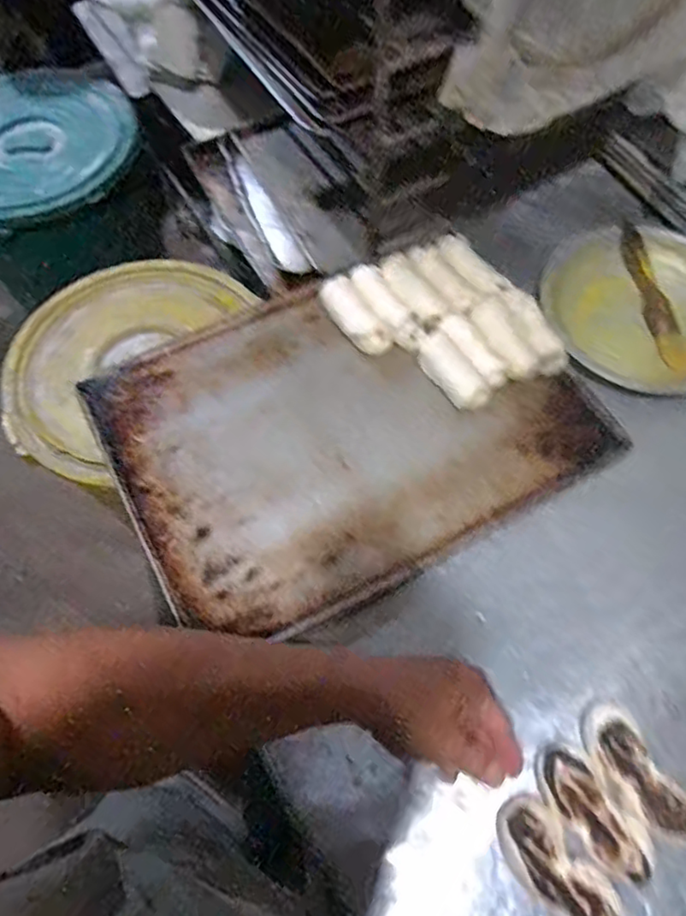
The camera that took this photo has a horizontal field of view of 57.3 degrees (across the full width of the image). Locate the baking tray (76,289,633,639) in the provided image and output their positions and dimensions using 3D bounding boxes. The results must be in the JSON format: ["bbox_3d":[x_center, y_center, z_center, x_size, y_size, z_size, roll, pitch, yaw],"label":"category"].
[{"bbox_3d":[0.001,-0.034,0.617,0.430,0.032,0.312,-27,66,-11],"label":"baking tray"}]

